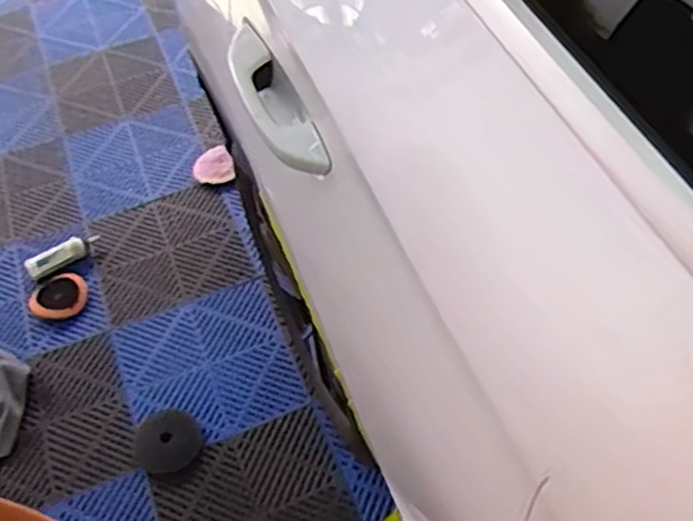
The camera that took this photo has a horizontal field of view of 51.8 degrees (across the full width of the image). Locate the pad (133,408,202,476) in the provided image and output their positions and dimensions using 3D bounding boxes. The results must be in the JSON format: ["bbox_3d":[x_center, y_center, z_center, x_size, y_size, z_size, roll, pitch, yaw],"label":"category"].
[{"bbox_3d":[-0.388,0.390,1.544,0.137,0.034,0.151,-34,57,-20],"label":"pad"}]

